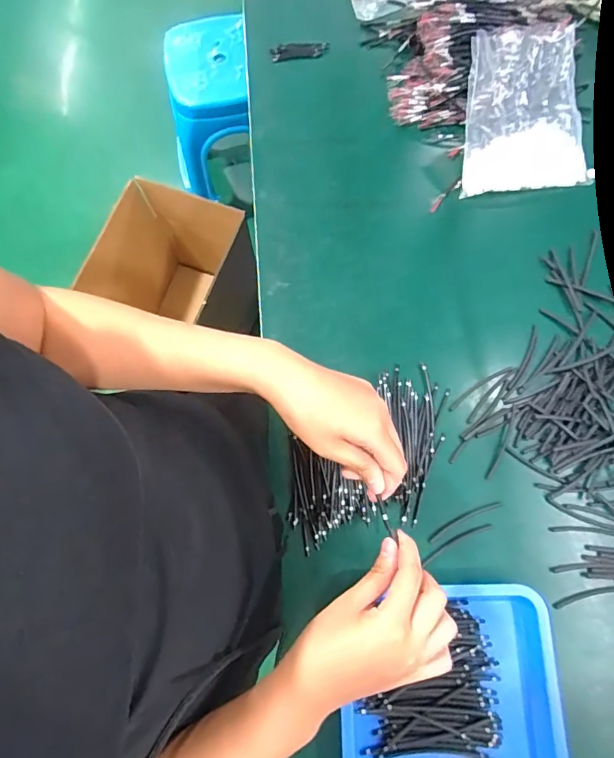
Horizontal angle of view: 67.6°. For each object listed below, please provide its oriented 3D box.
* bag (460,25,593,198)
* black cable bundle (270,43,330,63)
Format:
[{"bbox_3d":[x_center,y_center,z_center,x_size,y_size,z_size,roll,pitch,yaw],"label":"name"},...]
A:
[{"bbox_3d":[0.356,-0.431,0.750,0.204,0.027,0.232,-6,104,-2],"label":"bag"},{"bbox_3d":[-0.013,-0.610,0.853,0.108,0.010,0.029,-9,75,-1],"label":"black cable bundle"}]

